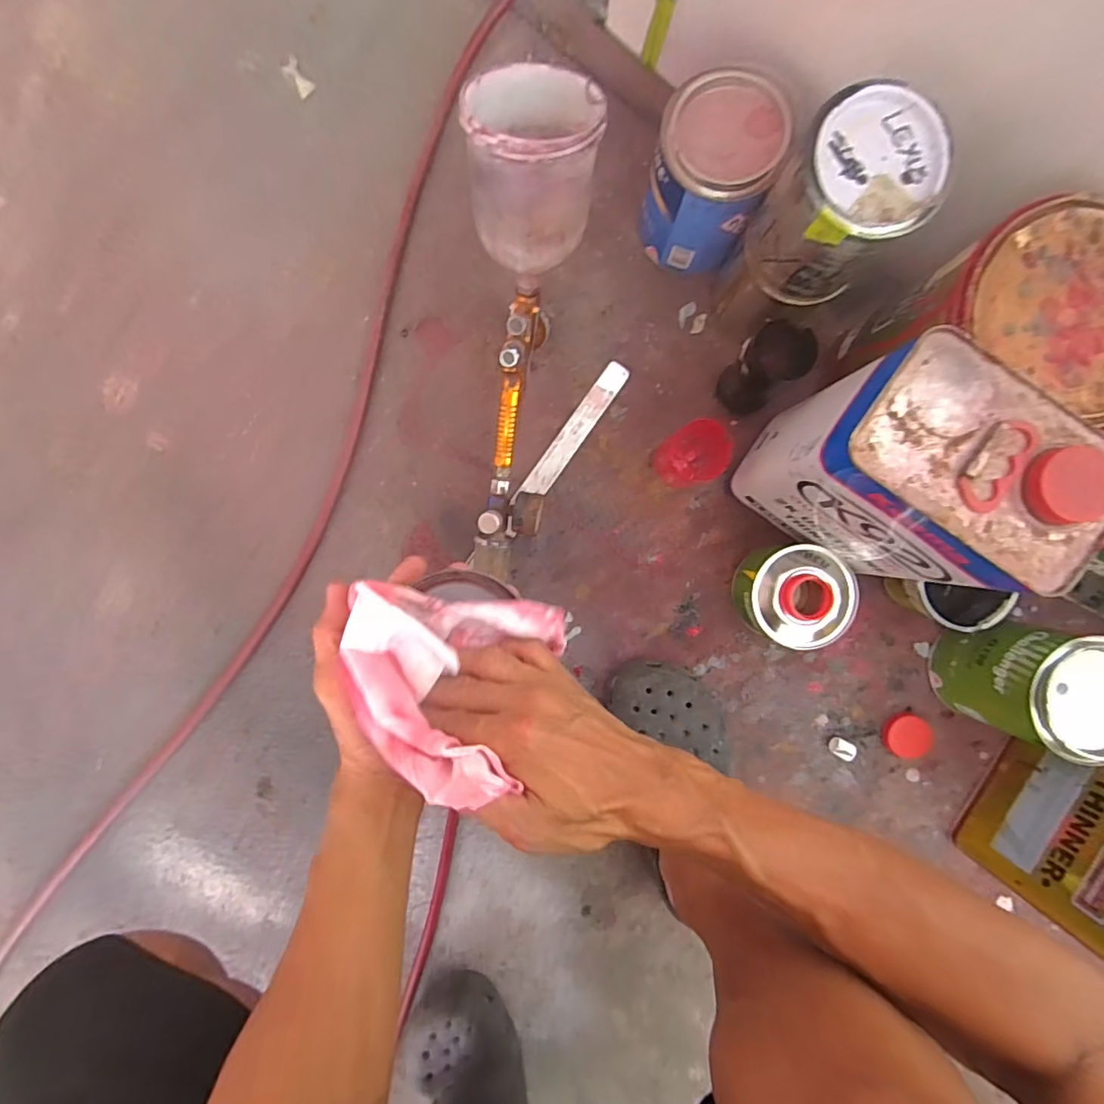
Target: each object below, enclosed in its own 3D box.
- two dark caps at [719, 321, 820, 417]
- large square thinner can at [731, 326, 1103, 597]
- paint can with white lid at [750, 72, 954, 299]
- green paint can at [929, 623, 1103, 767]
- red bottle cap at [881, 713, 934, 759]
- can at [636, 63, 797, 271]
[{"bbox_3d":[0.196,-0.169,0.520,0.054,0.116,0.053,44,90,-1],"label":"two dark caps"},{"bbox_3d":[0.273,-0.055,0.440,0.169,0.218,0.112,36,92,0],"label":"large square thinner can"},{"bbox_3d":[0.216,-0.260,0.417,0.095,0.109,0.098,0,91,1],"label":"paint can with white lid"},{"bbox_3d":[0.454,0.124,0.527,0.102,0.143,0.100,0,91,0],"label":"green paint can"},{"bbox_3d":[0.382,0.198,0.587,0.047,0.014,0.056,-39,91,0],"label":"red bottle cap"},{"bbox_3d":[0.140,-0.340,0.513,0.098,0.140,0.101,0,91,0],"label":"can"}]

